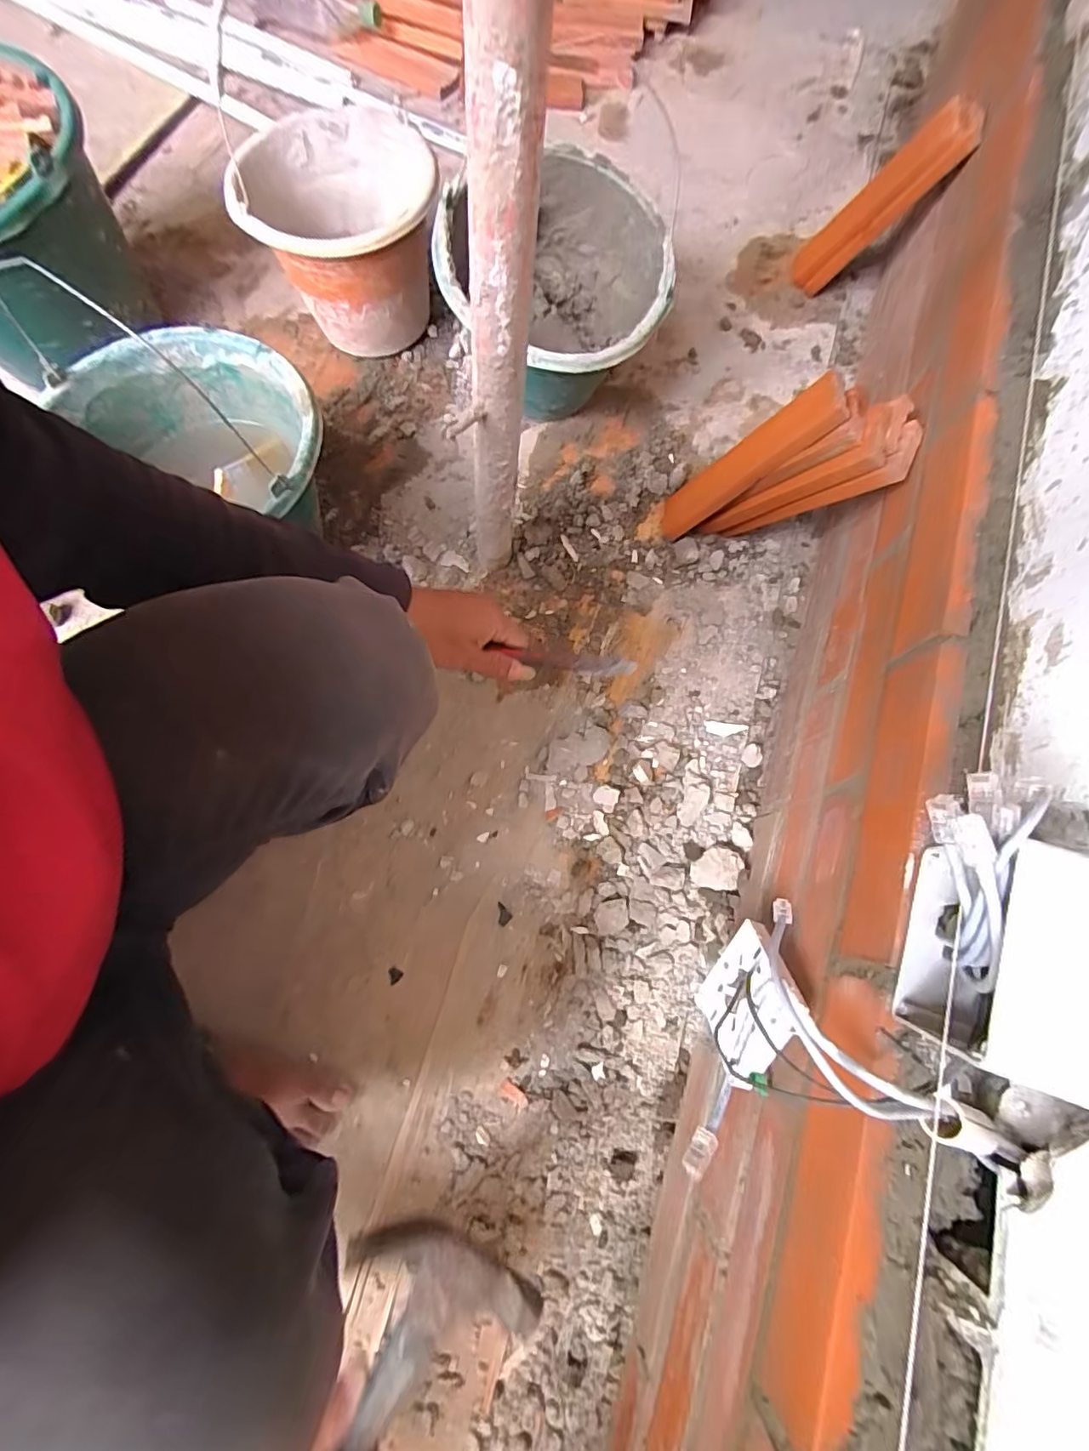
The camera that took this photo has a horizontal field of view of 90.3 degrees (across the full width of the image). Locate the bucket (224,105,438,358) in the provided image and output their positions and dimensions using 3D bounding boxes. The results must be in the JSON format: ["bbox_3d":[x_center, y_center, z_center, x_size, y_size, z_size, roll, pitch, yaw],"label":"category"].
[{"bbox_3d":[-0.262,-0.640,0.725,0.238,0.186,0.257,-5,74,-4],"label":"bucket"}]

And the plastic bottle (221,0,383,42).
[{"bbox_3d":[-0.427,-1.290,0.953,0.281,0.088,0.081,5,73,-1],"label":"plastic bottle"}]

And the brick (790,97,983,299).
[{"bbox_3d":[0.456,-0.708,0.745,0.055,0.239,0.043,27,73,-22],"label":"brick"}]

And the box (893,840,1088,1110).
[{"bbox_3d":[0.221,0.114,0.276,0.053,0.107,0.107,18,74,3],"label":"box"}]

